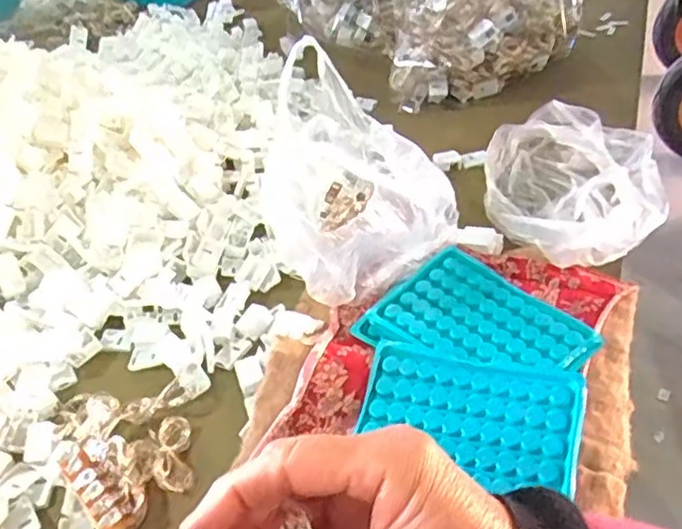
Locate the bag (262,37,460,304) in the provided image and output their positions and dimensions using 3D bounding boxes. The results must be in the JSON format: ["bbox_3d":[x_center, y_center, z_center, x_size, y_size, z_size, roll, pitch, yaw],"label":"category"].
[{"bbox_3d":[-0.011,-0.065,0.493,0.179,0.105,0.146,31,54,34],"label":"bag"}]

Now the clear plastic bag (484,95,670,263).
[{"bbox_3d":[0.191,-0.067,0.551,0.130,0.054,0.189,3,43,10],"label":"clear plastic bag"}]

